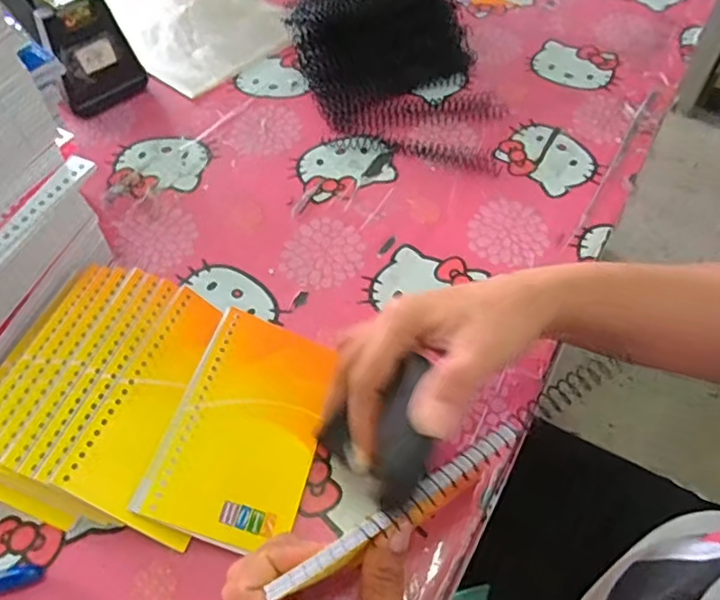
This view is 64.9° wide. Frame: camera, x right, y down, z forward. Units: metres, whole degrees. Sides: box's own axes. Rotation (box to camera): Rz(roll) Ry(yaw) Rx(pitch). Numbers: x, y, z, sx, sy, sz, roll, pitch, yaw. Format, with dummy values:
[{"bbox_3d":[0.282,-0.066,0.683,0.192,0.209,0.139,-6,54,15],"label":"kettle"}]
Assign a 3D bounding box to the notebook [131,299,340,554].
[{"bbox_3d":[-0.065,0.073,0.334,0.082,0.004,0.129,25,57,-9],"label":"notebook"}]

